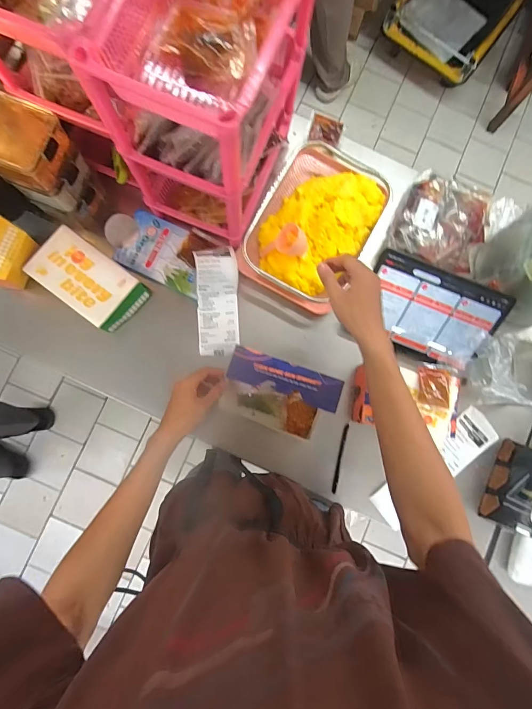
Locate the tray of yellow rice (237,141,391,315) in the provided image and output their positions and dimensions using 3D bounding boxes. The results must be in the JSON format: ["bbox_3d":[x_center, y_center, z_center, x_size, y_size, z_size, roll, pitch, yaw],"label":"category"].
[{"bbox_3d":[0.100,-0.260,0.681,0.222,0.066,0.315,29,83,0],"label":"tray of yellow rice"}]

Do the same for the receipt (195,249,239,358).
[{"bbox_3d":[-0.093,-0.108,0.671,0.080,0.032,0.188,0,102,-3],"label":"receipt"}]

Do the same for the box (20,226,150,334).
[{"bbox_3d":[-0.326,-0.135,0.647,0.184,0.051,0.109,36,84,1],"label":"box"}]

